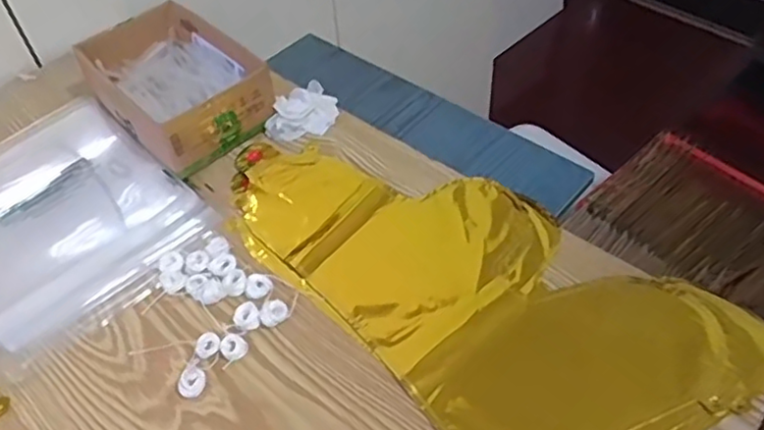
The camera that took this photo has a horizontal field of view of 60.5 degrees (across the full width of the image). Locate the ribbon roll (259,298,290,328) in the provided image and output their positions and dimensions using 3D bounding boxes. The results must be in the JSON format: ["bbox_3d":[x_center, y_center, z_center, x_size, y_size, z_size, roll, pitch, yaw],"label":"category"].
[{"bbox_3d":[-0.085,0.077,0.516,0.022,0.009,0.018,-20,50,-13],"label":"ribbon roll"}]

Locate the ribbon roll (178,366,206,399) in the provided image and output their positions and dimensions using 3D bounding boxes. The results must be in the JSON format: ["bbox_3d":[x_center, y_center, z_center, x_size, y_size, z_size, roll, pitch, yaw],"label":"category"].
[{"bbox_3d":[-0.139,0.123,0.479,0.020,0.011,0.019,-2,49,2],"label":"ribbon roll"}]

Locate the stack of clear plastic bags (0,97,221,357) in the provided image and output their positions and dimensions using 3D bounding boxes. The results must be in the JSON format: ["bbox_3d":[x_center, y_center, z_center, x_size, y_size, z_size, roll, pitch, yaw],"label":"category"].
[{"bbox_3d":[-0.303,-0.004,0.605,0.205,0.016,0.256,-37,56,-25],"label":"stack of clear plastic bags"}]

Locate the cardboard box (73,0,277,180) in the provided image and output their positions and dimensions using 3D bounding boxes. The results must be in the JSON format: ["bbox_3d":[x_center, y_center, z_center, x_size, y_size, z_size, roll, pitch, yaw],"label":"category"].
[{"bbox_3d":[-0.211,-0.133,0.668,0.129,0.065,0.197,-37,56,-25],"label":"cardboard box"}]

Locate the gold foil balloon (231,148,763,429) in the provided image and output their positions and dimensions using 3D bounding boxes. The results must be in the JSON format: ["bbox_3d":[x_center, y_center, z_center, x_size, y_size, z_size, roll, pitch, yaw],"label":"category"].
[{"bbox_3d":[0.064,0.052,0.526,0.428,0.008,0.212,30,57,27],"label":"gold foil balloon"}]

